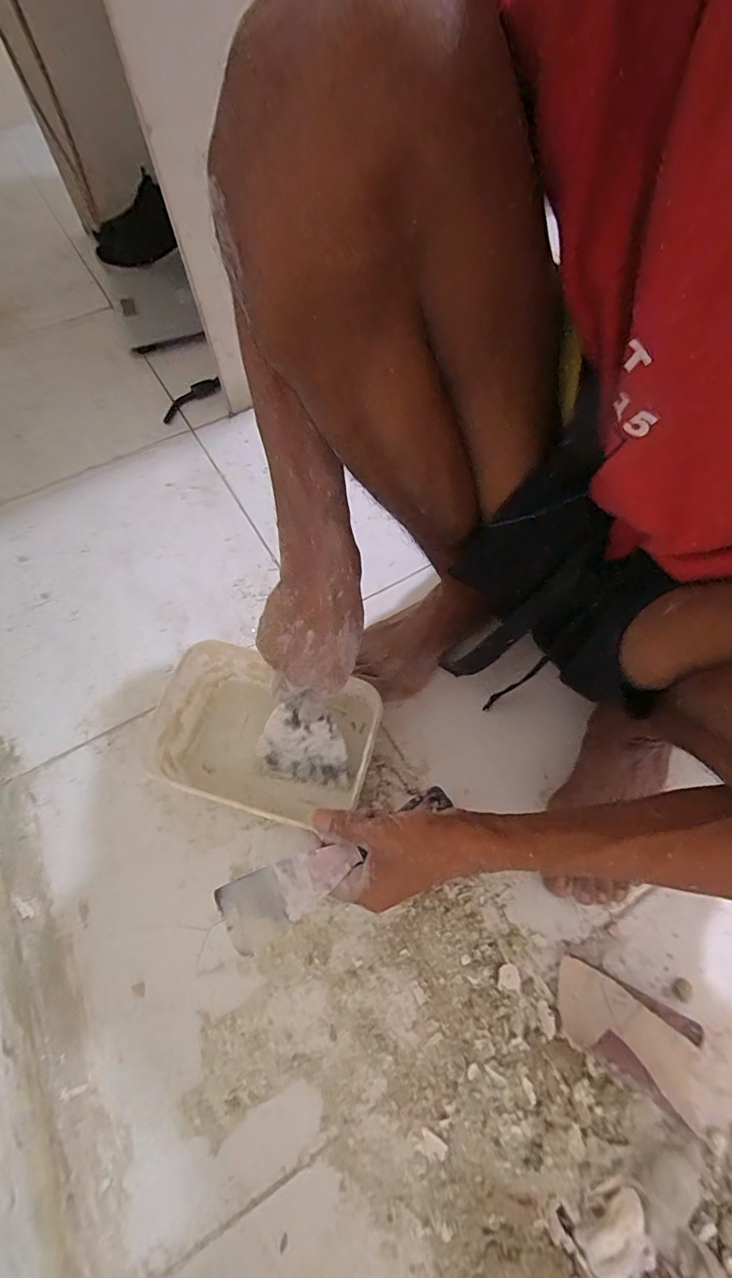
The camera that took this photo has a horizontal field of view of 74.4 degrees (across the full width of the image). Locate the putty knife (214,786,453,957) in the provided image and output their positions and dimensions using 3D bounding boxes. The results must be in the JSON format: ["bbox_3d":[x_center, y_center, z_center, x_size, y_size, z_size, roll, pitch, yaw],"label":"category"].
[{"bbox_3d":[-0.013,0.166,0.380,0.203,0.013,0.044,-18,60,-33],"label":"putty knife"}]

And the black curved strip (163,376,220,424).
[{"bbox_3d":[-0.274,-0.376,0.754,0.107,0.023,0.026,-37,67,-18],"label":"black curved strip"}]

